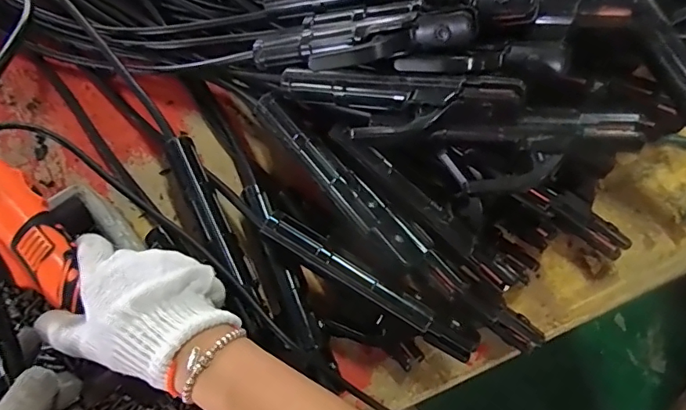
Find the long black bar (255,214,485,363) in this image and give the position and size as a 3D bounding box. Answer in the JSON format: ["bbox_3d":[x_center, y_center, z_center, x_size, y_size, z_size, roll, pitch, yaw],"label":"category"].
[{"bbox_3d":[0.020,0.063,0.401,0.190,0.016,0.024,31,73,10],"label":"long black bar"}]

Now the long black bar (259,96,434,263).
[{"bbox_3d":[-0.006,-0.024,0.409,0.031,0.021,0.188,-41,76,-14],"label":"long black bar"}]

